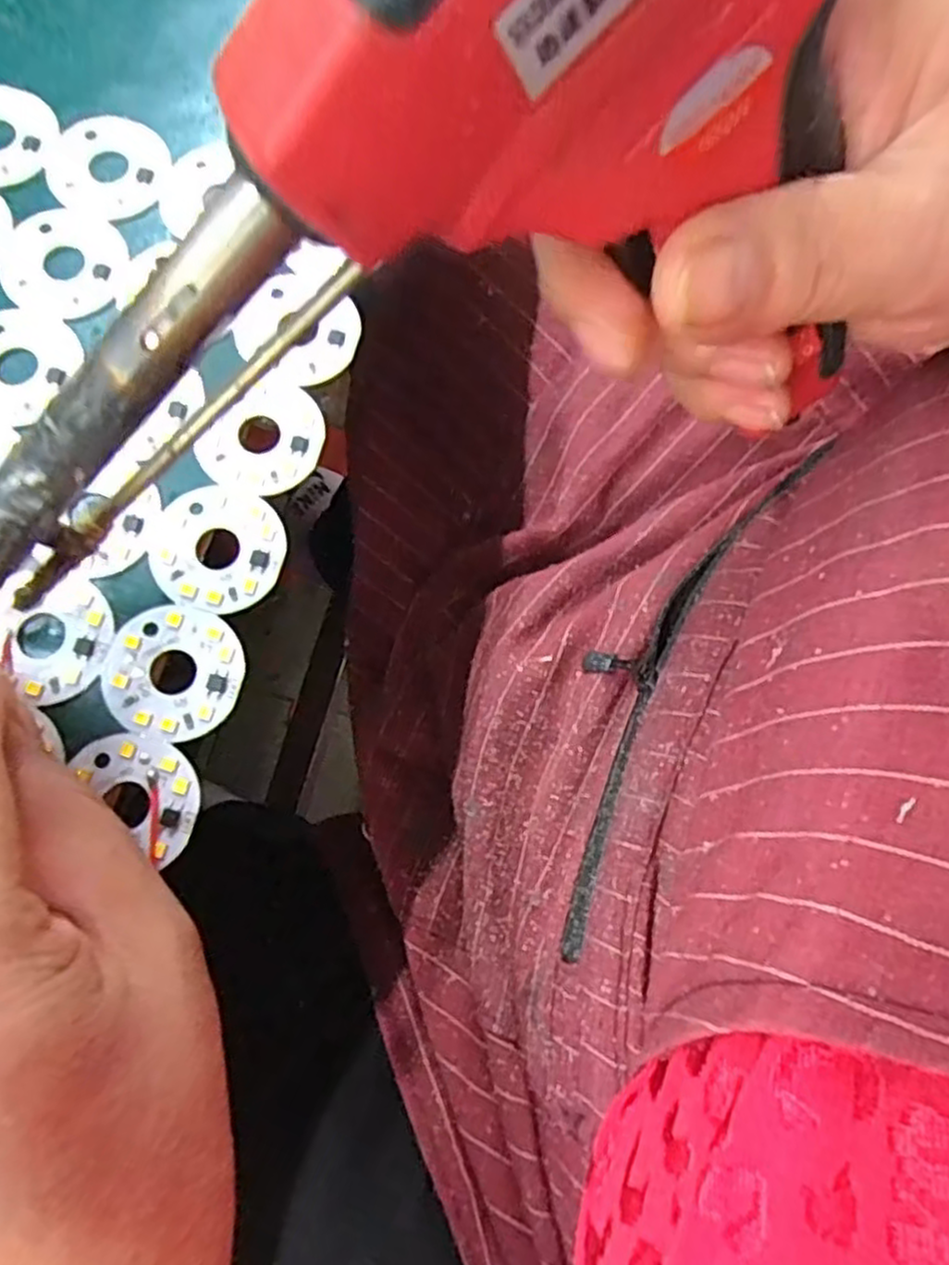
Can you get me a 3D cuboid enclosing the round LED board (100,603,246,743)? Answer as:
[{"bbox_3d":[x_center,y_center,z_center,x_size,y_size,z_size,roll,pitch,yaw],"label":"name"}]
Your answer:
[{"bbox_3d":[-0.069,0.009,0.168,0.030,0.004,0.030,1,79,-4],"label":"round LED board"}]

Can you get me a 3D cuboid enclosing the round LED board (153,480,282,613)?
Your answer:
[{"bbox_3d":[-0.061,-0.020,0.175,0.030,0.004,0.030,1,79,-4],"label":"round LED board"}]

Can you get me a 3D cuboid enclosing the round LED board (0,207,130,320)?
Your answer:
[{"bbox_3d":[-0.105,-0.095,0.187,0.031,0.004,0.030,1,79,-4],"label":"round LED board"}]

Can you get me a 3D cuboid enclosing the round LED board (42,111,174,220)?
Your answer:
[{"bbox_3d":[-0.097,-0.125,0.194,0.030,0.004,0.030,1,79,-4],"label":"round LED board"}]

